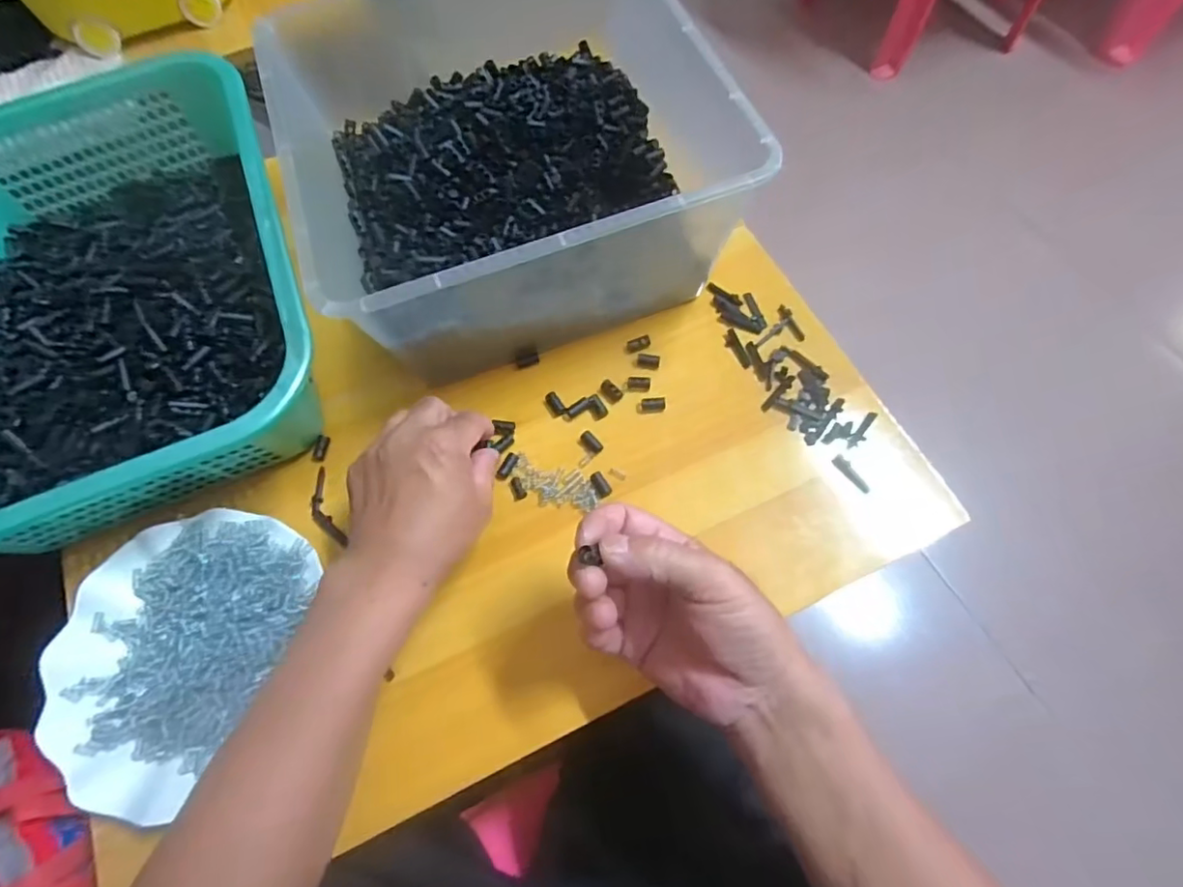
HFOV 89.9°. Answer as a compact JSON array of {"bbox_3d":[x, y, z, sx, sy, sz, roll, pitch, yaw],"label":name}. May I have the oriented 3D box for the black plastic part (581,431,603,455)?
[{"bbox_3d":[0.000,-0.001,0.443,0.010,0.004,0.020,-38,70,-13],"label":"black plastic part"}]

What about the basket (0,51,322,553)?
[{"bbox_3d":[-0.372,-0.116,0.452,0.288,0.086,0.369,-22,68,-7],"label":"basket"}]

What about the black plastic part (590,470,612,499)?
[{"bbox_3d":[0.007,0.029,0.430,0.011,0.006,0.021,-23,68,-7],"label":"black plastic part"}]

